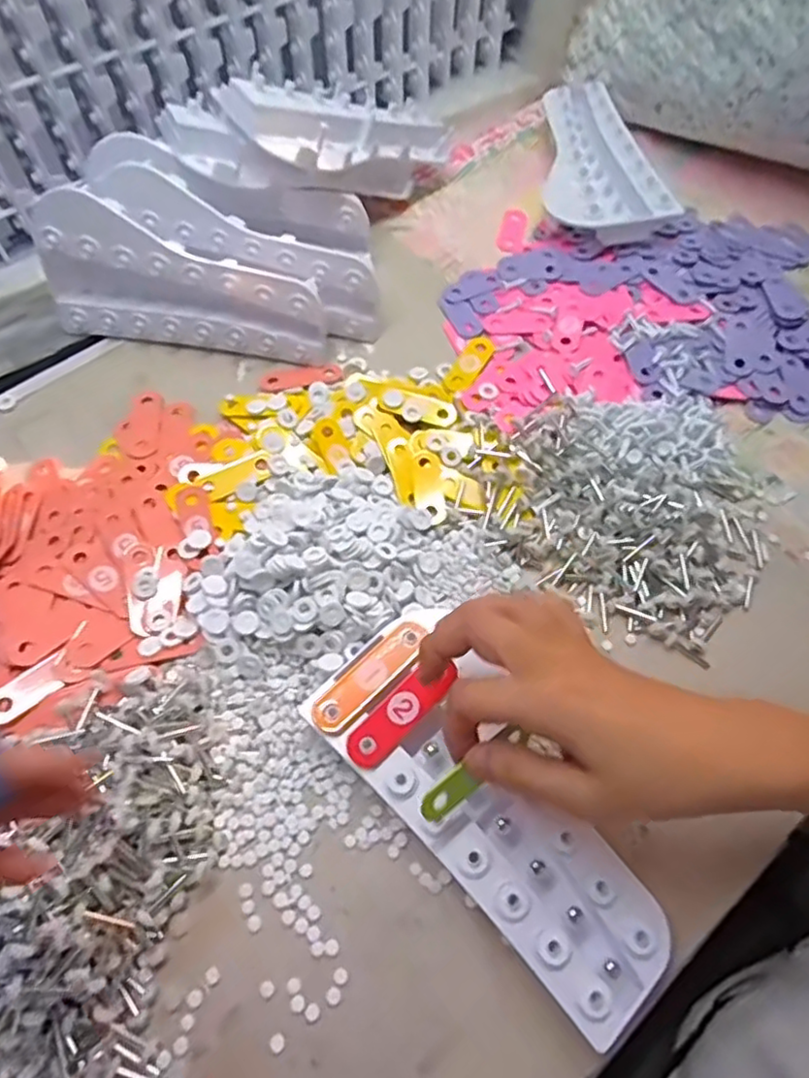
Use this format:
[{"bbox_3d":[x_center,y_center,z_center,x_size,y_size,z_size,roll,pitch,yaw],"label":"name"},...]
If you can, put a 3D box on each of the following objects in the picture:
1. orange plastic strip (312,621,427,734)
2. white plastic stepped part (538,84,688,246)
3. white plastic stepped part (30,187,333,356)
[{"bbox_3d":[-0.020,0.084,0.391,0.025,0.005,0.085,41,71,19],"label":"orange plastic strip"},{"bbox_3d":[0.178,-0.379,0.628,0.113,0.033,0.230,-8,66,-6],"label":"white plastic stepped part"},{"bbox_3d":[-0.179,-0.205,0.513,0.232,0.096,0.046,9,65,2],"label":"white plastic stepped part"}]

